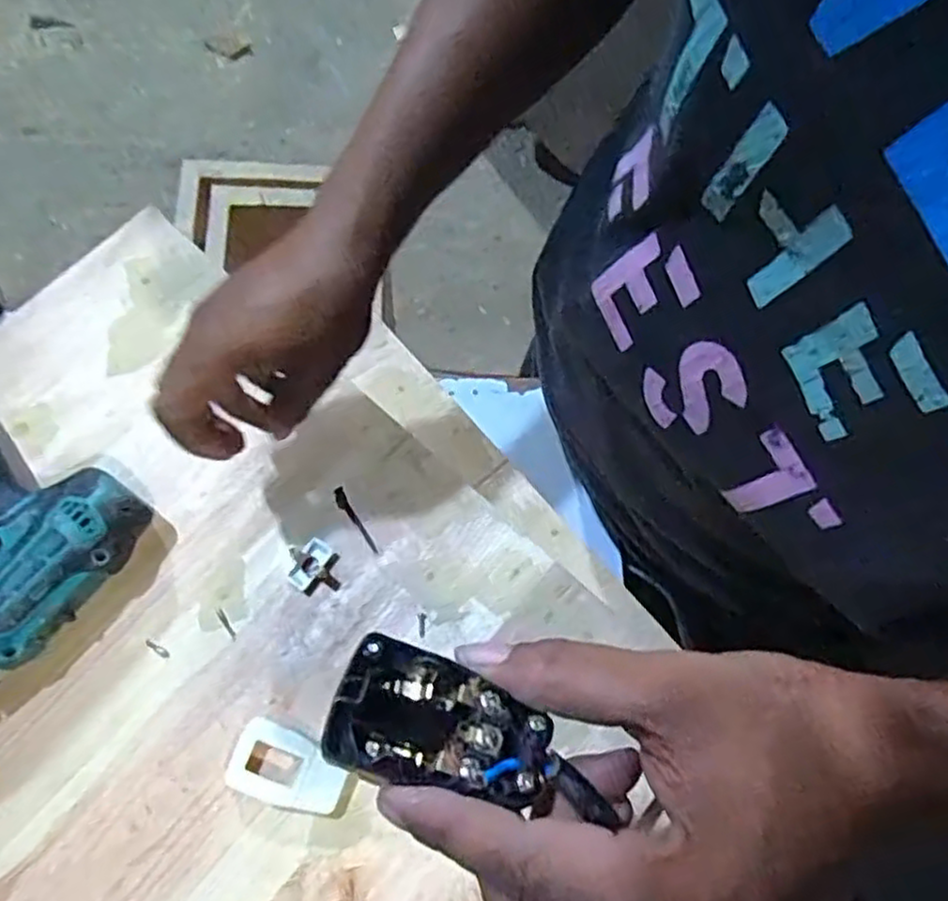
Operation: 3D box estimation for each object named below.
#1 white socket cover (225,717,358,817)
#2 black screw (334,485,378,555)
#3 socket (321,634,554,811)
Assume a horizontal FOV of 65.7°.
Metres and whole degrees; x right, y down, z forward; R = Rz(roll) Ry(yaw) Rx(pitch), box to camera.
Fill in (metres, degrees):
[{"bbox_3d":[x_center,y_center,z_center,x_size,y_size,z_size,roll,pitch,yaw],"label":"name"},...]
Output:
[{"bbox_3d":[-0.102,0.180,0.412,0.069,0.013,0.038,25,73,2],"label":"white socket cover"},{"bbox_3d":[-0.075,0.045,0.463,0.008,0.009,0.047,-29,78,-13],"label":"black screw"},{"bbox_3d":[-0.009,0.076,0.207,0.059,0.018,0.035,16,70,3],"label":"socket"}]

